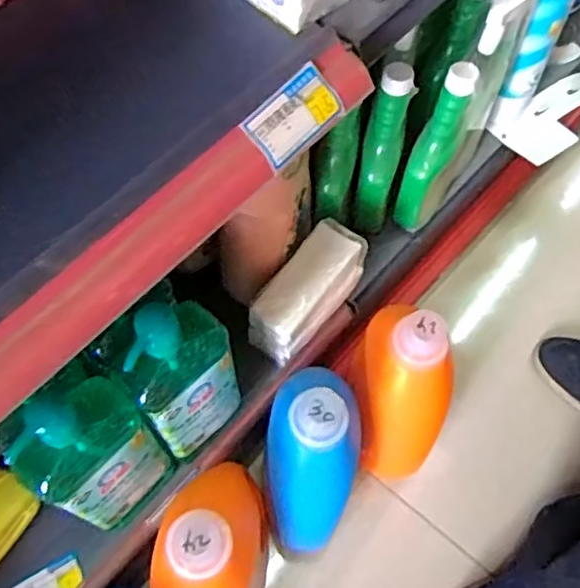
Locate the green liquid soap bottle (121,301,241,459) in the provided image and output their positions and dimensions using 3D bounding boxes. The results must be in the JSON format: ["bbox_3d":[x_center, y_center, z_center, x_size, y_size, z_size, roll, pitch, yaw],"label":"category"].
[{"bbox_3d":[-0.093,0.074,0.559,0.058,0.202,0.096,38,68,16],"label":"green liquid soap bottle"}]

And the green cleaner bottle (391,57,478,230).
[{"bbox_3d":[0.171,-0.165,0.733,0.049,0.203,0.094,24,65,10],"label":"green cleaner bottle"}]

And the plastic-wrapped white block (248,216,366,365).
[{"bbox_3d":[0.022,-0.004,0.700,0.065,0.075,0.154,34,68,14],"label":"plastic-wrapped white block"}]

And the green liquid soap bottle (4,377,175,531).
[{"bbox_3d":[-0.166,0.142,0.542,0.064,0.240,0.097,34,67,14],"label":"green liquid soap bottle"}]

